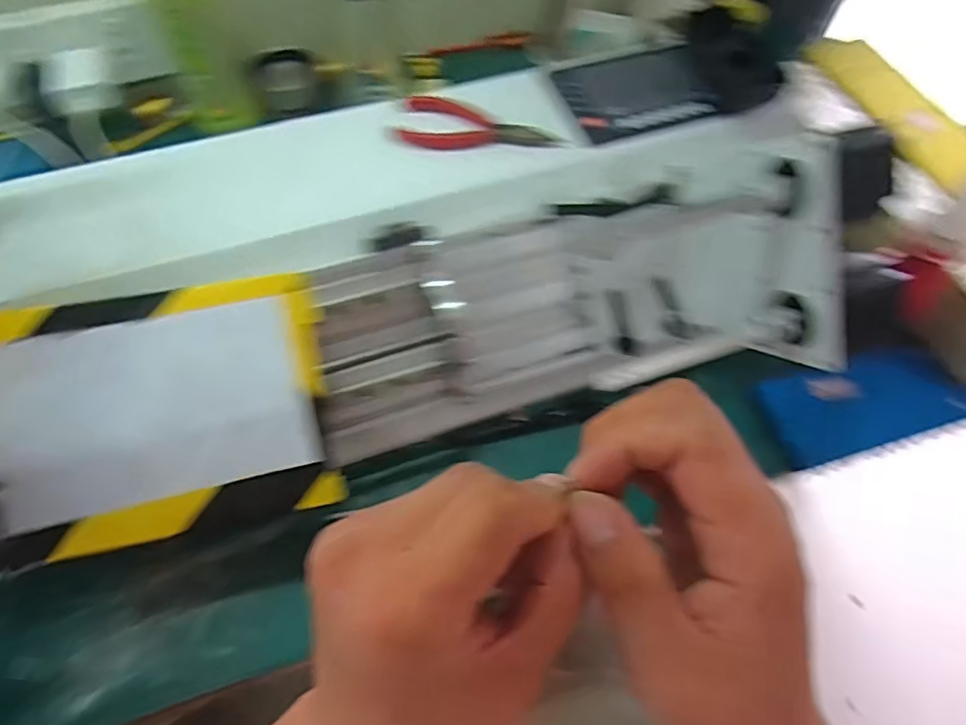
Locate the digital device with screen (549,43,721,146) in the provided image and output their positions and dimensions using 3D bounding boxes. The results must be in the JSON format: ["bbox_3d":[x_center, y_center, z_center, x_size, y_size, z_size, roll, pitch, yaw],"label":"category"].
[{"bbox_3d":[0.120,-0.217,0.463,0.114,0.009,0.093,-14,62,-10],"label":"digital device with screen"}]

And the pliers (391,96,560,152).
[{"bbox_3d":[-0.005,-0.171,0.433,0.118,0.016,0.039,15,61,6],"label":"pliers"}]

